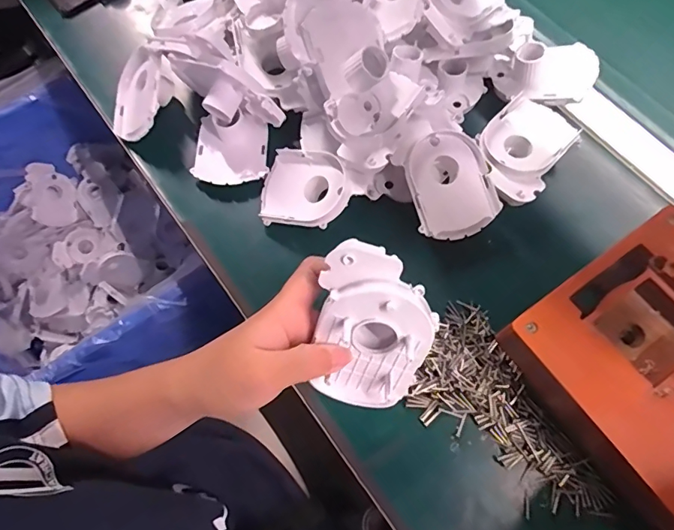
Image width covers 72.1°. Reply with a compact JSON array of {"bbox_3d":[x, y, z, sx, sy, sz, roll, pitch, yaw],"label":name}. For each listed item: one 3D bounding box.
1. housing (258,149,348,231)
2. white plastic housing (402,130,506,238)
[{"bbox_3d":[-0.029,-0.065,0.393,0.087,0.013,0.066,4,76,33],"label":"housing"},{"bbox_3d":[0.092,-0.065,0.386,0.065,0.030,0.085,-16,87,-2],"label":"white plastic housing"}]

